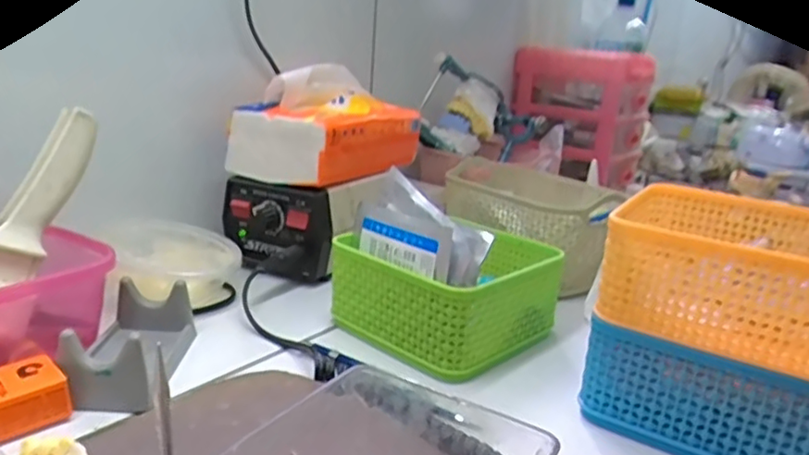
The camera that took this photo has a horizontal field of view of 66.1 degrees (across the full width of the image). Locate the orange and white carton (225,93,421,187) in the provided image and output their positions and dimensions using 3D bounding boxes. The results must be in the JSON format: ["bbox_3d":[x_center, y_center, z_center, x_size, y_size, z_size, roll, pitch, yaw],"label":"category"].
[{"bbox_3d":[-0.067,-0.089,0.586,0.103,0.063,0.173,12,18,24],"label":"orange and white carton"}]

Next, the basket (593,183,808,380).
[{"bbox_3d":[0.192,0.023,0.359,0.130,0.056,0.139,13,19,28],"label":"basket"}]

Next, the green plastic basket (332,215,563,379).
[{"bbox_3d":[0.035,0.044,0.463,0.134,0.062,0.134,19,22,40],"label":"green plastic basket"}]

